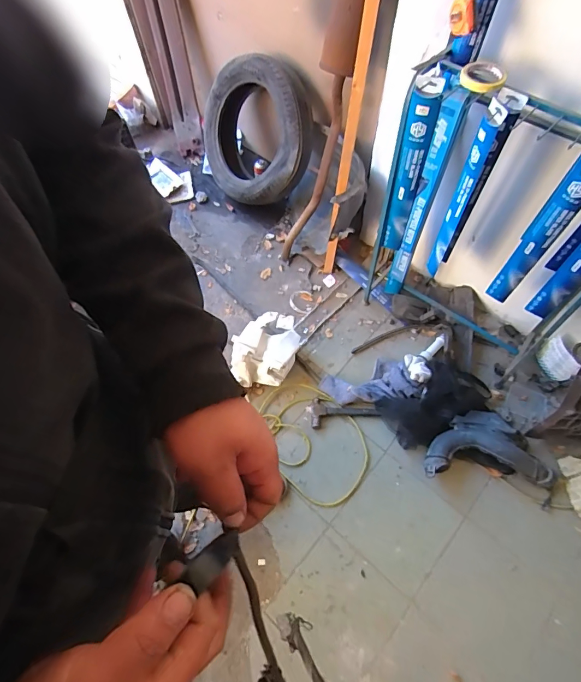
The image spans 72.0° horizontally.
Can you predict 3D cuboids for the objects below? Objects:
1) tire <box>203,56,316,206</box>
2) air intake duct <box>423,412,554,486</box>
[{"bbox_3d":[-0.154,-0.897,1.739,0.561,0.555,0.181,34,36,24],"label":"tire"},{"bbox_3d":[0.627,0.334,1.289,0.390,0.113,0.211,2,61,3],"label":"air intake duct"}]

